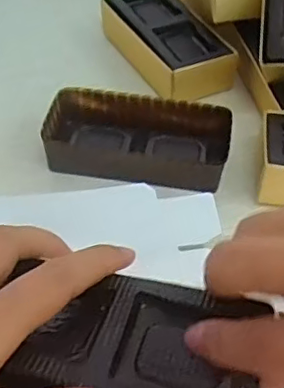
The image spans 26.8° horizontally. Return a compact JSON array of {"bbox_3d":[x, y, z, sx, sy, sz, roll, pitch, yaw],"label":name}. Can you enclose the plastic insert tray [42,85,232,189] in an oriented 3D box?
[{"bbox_3d":[-0.003,-0.034,0.383,0.114,0.030,0.054,9,46,6],"label":"plastic insert tray"}]

